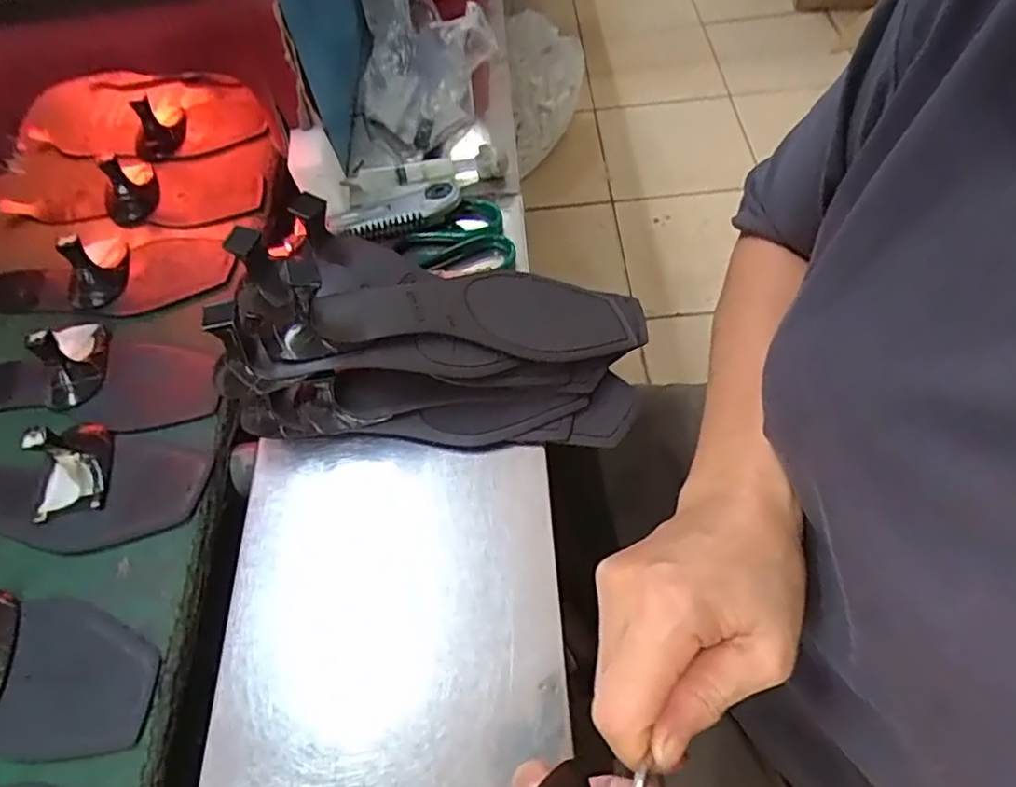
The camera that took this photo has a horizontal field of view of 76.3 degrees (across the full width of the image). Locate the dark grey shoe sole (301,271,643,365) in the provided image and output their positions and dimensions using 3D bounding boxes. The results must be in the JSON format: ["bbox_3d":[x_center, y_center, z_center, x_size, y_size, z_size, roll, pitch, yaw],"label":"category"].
[{"bbox_3d":[-0.006,-0.051,0.445,0.238,0.030,0.076,0,56,-17],"label":"dark grey shoe sole"}]

